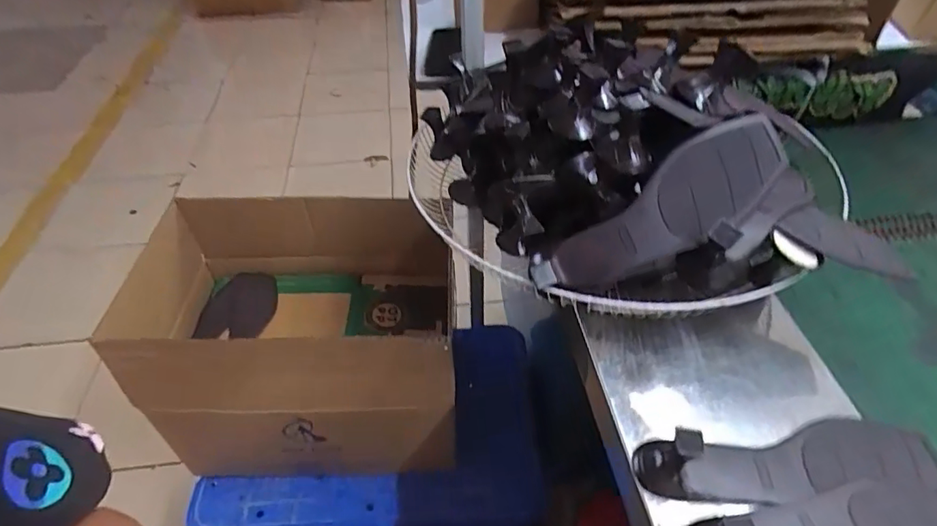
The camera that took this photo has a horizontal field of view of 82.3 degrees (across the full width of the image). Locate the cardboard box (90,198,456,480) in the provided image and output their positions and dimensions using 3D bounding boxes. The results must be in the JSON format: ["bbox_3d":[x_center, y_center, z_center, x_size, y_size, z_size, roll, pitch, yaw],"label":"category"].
[{"bbox_3d":[-0.261,0.113,0.868,0.458,0.328,0.316,-1,45,0],"label":"cardboard box"}]

